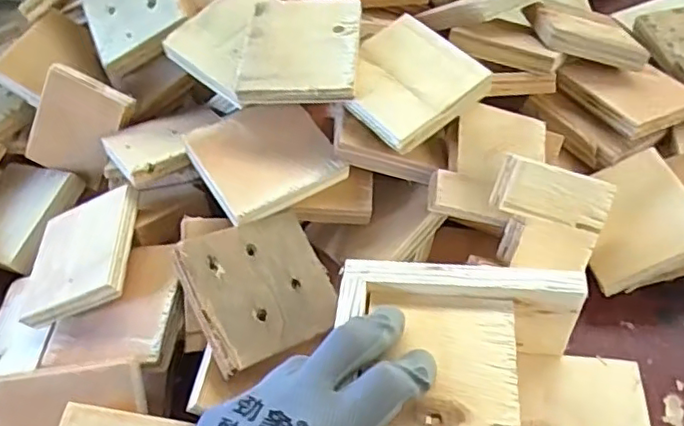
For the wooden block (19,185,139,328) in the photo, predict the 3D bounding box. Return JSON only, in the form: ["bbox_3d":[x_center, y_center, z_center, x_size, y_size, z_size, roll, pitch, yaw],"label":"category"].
[{"bbox_3d":[-0.191,0.033,0.441,0.088,0.016,0.092,-21,50,20],"label":"wooden block"}]

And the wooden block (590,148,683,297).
[{"bbox_3d":[0.212,0.004,0.449,0.082,0.011,0.090,-28,54,15],"label":"wooden block"}]

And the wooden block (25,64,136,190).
[{"bbox_3d":[-0.223,-0.071,0.515,0.068,0.087,0.013,27,22,-12],"label":"wooden block"}]

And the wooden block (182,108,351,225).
[{"bbox_3d":[-0.056,-0.042,0.440,0.089,0.012,0.084,-28,66,-17],"label":"wooden block"}]

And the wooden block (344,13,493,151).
[{"bbox_3d":[0.046,-0.096,0.445,0.090,0.012,0.089,-40,65,-14],"label":"wooden block"}]

